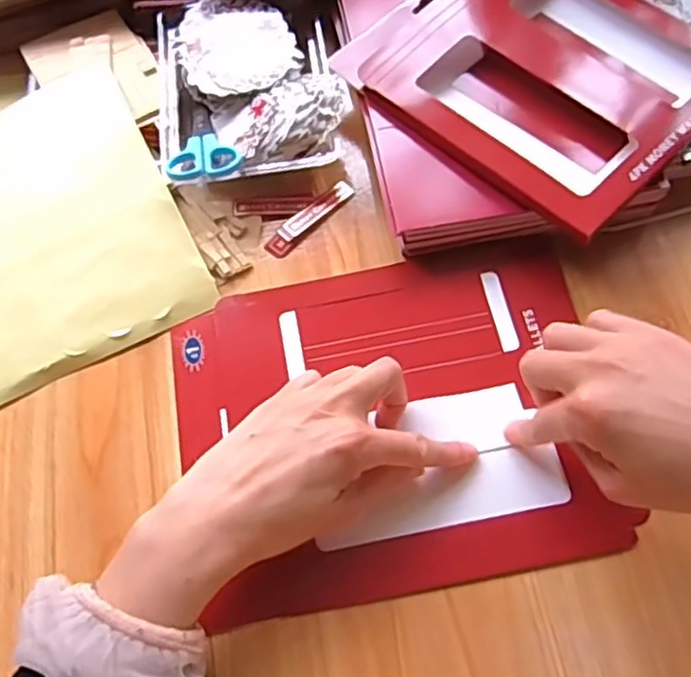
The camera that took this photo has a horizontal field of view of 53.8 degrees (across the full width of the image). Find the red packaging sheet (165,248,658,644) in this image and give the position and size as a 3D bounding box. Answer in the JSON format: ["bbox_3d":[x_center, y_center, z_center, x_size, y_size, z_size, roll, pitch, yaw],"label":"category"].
[{"bbox_3d":[0.027,0.046,0.415,0.252,0.009,0.205,-10,64,-2],"label":"red packaging sheet"}]

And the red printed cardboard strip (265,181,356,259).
[{"bbox_3d":[-0.025,-0.086,0.481,0.015,0.004,0.077,39,72,19],"label":"red printed cardboard strip"}]

